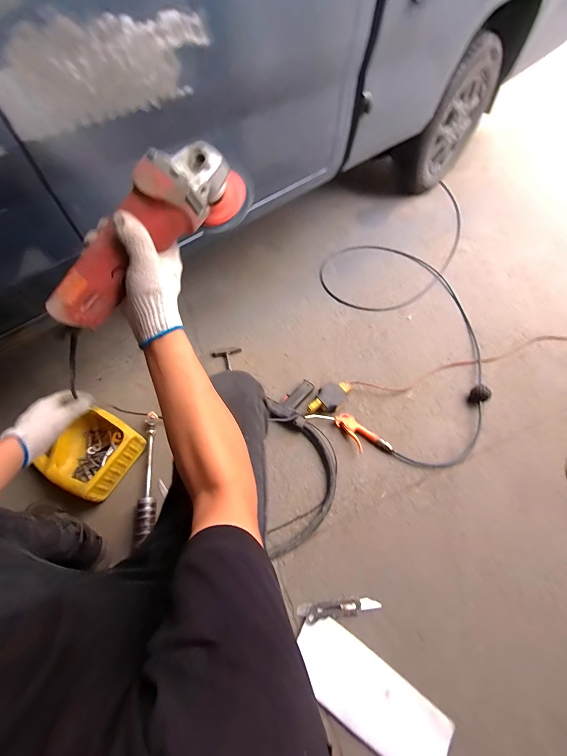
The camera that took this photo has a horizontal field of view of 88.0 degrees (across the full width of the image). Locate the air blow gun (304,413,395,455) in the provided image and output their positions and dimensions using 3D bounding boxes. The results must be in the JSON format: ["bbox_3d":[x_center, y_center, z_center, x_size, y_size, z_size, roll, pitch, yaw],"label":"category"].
[{"bbox_3d":[0.209,0.164,0.906,0.264,0.043,0.100,32,63,16],"label":"air blow gun"}]

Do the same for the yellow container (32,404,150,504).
[{"bbox_3d":[-0.551,0.194,0.827,0.250,0.111,0.207,28,62,14],"label":"yellow container"}]

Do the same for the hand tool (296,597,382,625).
[{"bbox_3d":[0.133,0.545,0.694,0.196,0.012,0.036,-6,60,-6],"label":"hand tool"}]

